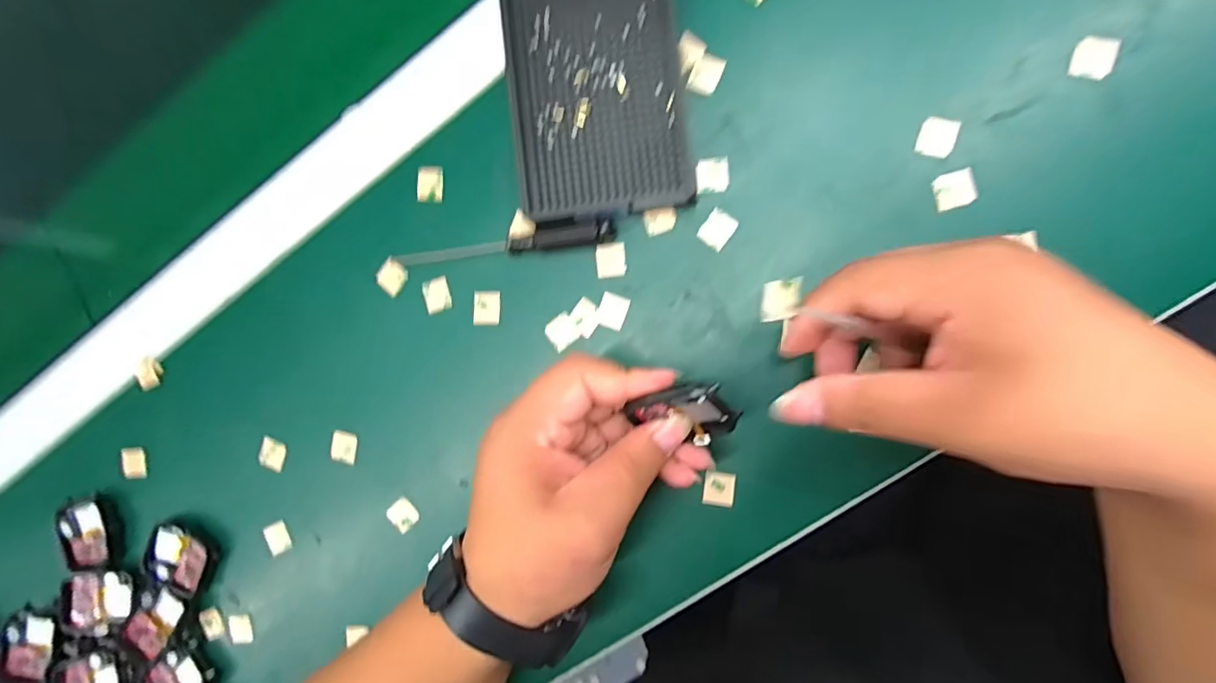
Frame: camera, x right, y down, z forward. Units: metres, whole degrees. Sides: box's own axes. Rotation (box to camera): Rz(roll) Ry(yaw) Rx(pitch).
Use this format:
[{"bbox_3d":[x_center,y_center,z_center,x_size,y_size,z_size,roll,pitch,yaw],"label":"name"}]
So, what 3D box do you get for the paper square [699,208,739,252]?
[{"bbox_3d":[0.058,-0.059,0.291,0.015,0.004,0.018,36,97,6],"label":"paper square"}]

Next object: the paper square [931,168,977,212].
[{"bbox_3d":[0.170,-0.074,0.271,0.018,0.004,0.017,-14,89,13],"label":"paper square"}]

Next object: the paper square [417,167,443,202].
[{"bbox_3d":[-0.103,-0.091,0.321,0.015,0.004,0.021,4,92,-3],"label":"paper square"}]

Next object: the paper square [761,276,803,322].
[{"bbox_3d":[0.066,-0.016,0.212,0.017,0.004,0.017,-4,107,-20],"label":"paper square"}]

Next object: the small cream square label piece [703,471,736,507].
[{"bbox_3d":[0.058,0.078,0.290,0.016,0.004,0.018,6,93,9],"label":"small cream square label piece"}]

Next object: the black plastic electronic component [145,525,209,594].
[{"bbox_3d":[-0.268,0.135,0.345,0.037,0.008,0.038,30,97,7],"label":"black plastic electronic component"}]

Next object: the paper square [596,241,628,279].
[{"bbox_3d":[0.002,-0.044,0.300,0.016,0.004,0.019,-6,91,10],"label":"paper square"}]

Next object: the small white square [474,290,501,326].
[{"bbox_3d":[-0.069,-0.019,0.315,0.015,0.004,0.019,4,93,9],"label":"small white square"}]

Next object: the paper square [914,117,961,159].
[{"bbox_3d":[0.162,-0.100,0.271,0.016,0.004,0.018,17,95,8],"label":"paper square"}]

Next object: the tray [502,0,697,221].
[{"bbox_3d":[-0.006,-0.136,0.292,0.089,0.019,0.138,-7,91,10],"label":"tray"}]

